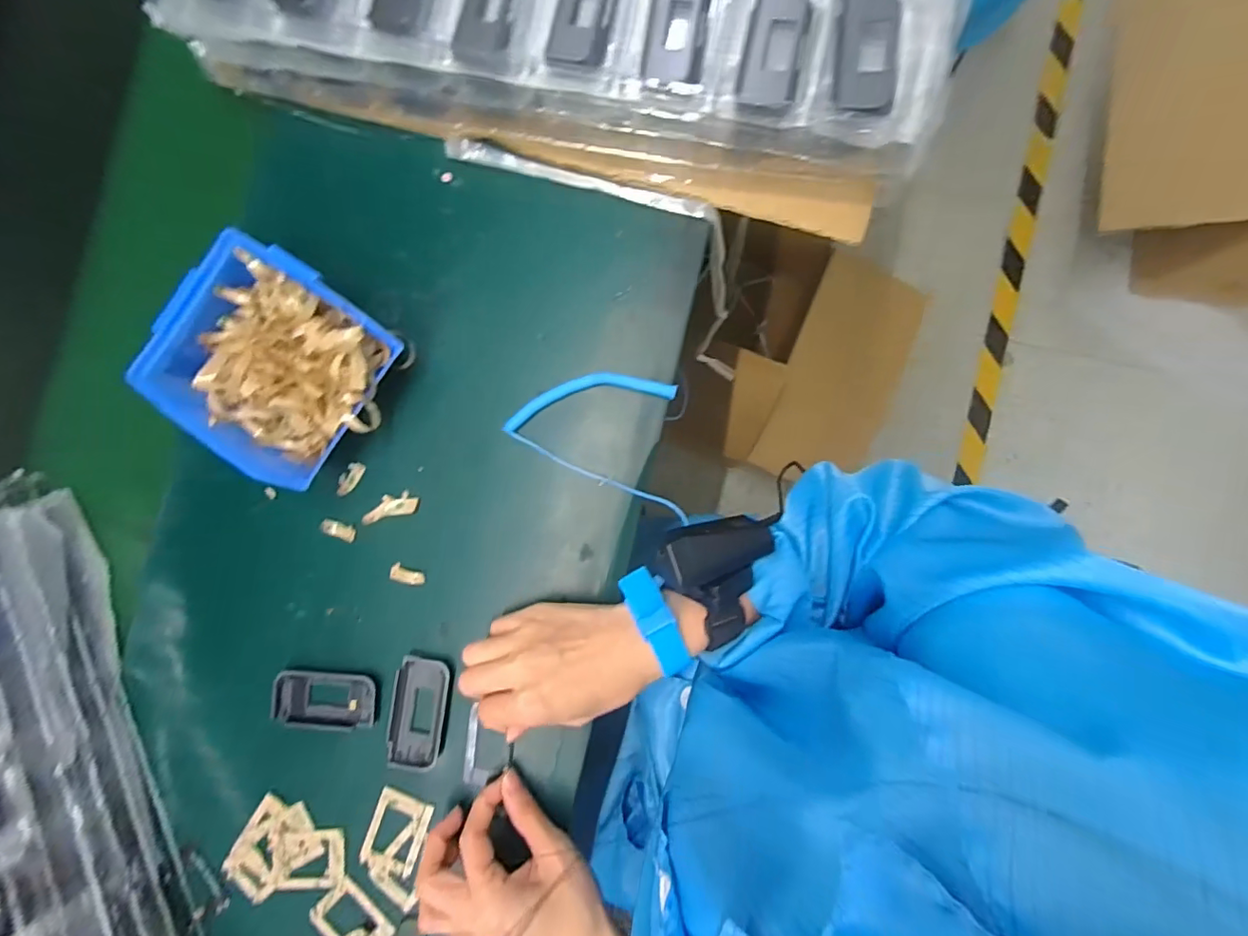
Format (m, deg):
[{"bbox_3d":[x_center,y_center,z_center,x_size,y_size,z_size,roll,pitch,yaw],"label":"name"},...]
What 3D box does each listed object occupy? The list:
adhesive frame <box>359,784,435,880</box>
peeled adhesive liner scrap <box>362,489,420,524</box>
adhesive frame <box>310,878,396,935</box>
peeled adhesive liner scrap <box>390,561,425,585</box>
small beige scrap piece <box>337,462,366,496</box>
[{"bbox_3d":[-0.163,0.263,0.390,0.040,0.004,0.056,19,89,7],"label":"adhesive frame"},{"bbox_3d":[-0.172,0.028,0.400,0.042,0.007,0.018,-15,85,6],"label":"peeled adhesive liner scrap"},{"bbox_3d":[-0.195,0.326,0.388,0.053,0.004,0.042,43,92,7],"label":"adhesive frame"},{"bbox_3d":[-0.158,0.079,0.397,0.024,0.005,0.012,21,90,-6],"label":"peeled adhesive liner scrap"},{"bbox_3d":[-0.204,0.008,0.404,0.011,0.007,0.027,34,91,7],"label":"small beige scrap piece"}]

